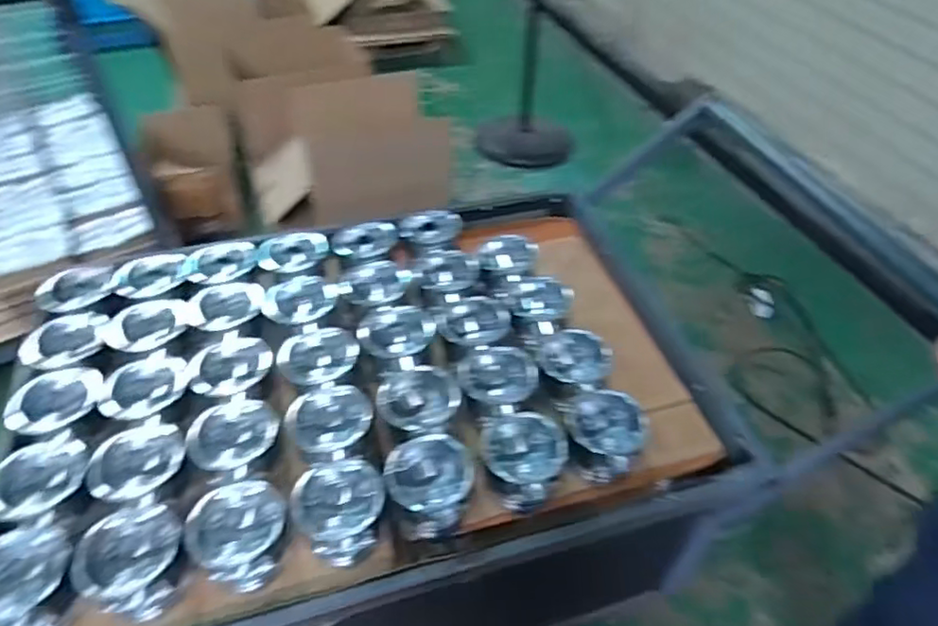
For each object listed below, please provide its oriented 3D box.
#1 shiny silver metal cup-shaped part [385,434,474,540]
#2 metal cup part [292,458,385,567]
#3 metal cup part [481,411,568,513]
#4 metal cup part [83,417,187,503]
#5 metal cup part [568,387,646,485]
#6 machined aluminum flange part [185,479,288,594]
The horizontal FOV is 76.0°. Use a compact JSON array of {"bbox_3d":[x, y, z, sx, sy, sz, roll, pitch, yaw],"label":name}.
[{"bbox_3d":[-0.055,0.246,0.847,0.117,0.116,0.110,1,46,-1],"label":"shiny silver metal cup-shaped part"},{"bbox_3d":[-0.173,0.266,0.819,0.113,0.091,0.116,1,46,-1],"label":"metal cup part"},{"bbox_3d":[0.078,0.218,0.882,0.118,0.107,0.111,6,46,4],"label":"metal cup part"},{"bbox_3d":[-0.461,0.209,0.842,0.119,0.051,0.123,1,46,-1],"label":"metal cup part"},{"bbox_3d":[0.203,0.194,0.921,0.117,0.112,0.107,17,48,15],"label":"metal cup part"},{"bbox_3d":[-0.299,0.295,0.797,0.115,0.100,0.116,1,46,-1],"label":"machined aluminum flange part"}]

